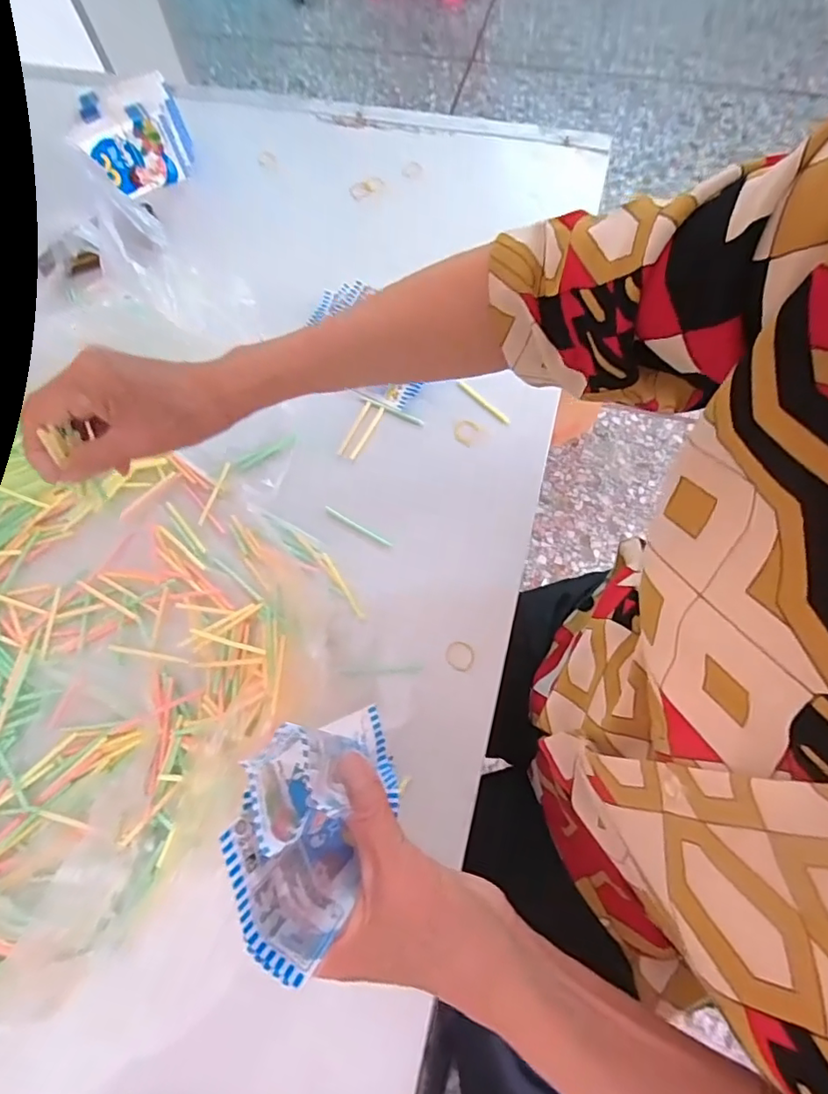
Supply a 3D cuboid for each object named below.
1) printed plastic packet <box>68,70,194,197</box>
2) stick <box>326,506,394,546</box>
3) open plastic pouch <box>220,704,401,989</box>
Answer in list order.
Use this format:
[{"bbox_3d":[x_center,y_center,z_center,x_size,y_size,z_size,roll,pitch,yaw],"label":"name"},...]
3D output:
[{"bbox_3d":[-0.285,-0.420,0.558,0.111,0.074,0.057,-27,70,-7],"label":"printed plastic packet"},{"bbox_3d":[-0.045,-0.017,0.443,0.063,0.004,0.005,30,71,12],"label":"stick"},{"bbox_3d":[-0.043,0.115,0.235,0.058,0.081,0.094,25,70,10],"label":"open plastic pouch"}]

